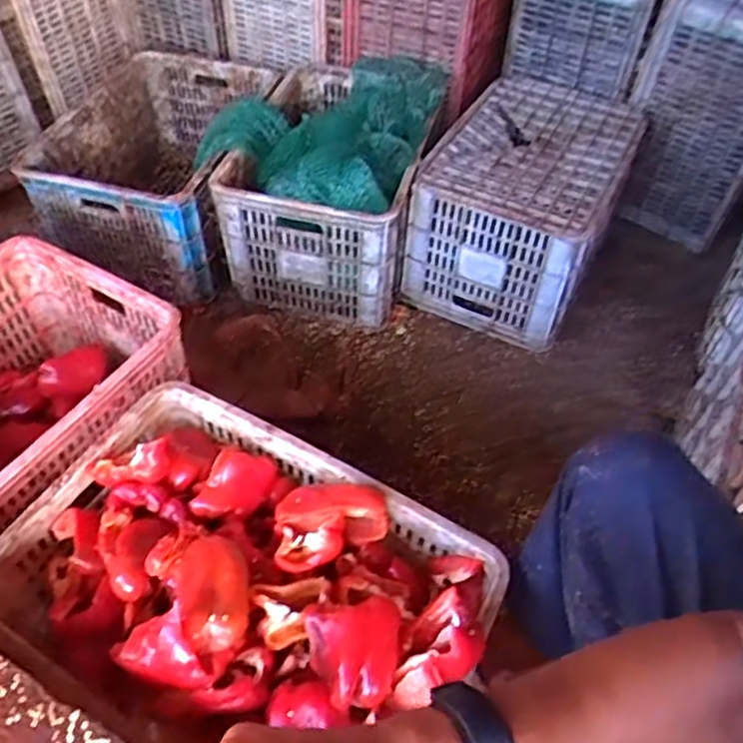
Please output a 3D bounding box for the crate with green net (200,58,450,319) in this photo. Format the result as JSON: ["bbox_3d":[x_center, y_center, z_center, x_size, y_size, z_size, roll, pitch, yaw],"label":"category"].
[{"bbox_3d":[-0.100,-0.429,1.379,0.410,0.323,0.544,12,50,7],"label":"crate with green net"}]

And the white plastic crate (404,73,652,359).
[{"bbox_3d":[0.325,-0.355,1.401,0.343,0.292,0.508,22,52,15],"label":"white plastic crate"}]

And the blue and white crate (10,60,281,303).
[{"bbox_3d":[-0.443,-0.435,1.447,0.376,0.280,0.522,11,50,7],"label":"blue and white crate"}]

